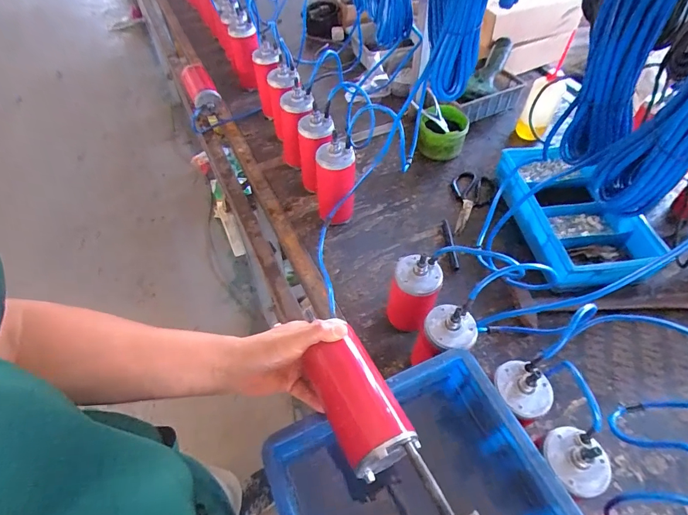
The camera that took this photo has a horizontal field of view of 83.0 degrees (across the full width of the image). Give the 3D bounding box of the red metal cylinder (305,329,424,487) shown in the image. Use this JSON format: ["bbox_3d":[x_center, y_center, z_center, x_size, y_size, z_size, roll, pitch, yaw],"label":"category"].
[{"bbox_3d":[0.016,0.166,0.450,0.074,0.087,0.149,-24,57,-15],"label":"red metal cylinder"}]

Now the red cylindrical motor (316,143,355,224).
[{"bbox_3d":[-0.019,-0.146,0.804,0.080,0.183,0.066,-4,53,-3],"label":"red cylindrical motor"}]

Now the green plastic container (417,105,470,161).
[{"bbox_3d":[0.248,-0.311,0.978,0.115,0.087,0.114,13,54,10],"label":"green plastic container"}]

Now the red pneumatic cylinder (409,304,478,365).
[{"bbox_3d":[0.151,0.124,0.593,0.077,0.142,0.070,-13,54,-10],"label":"red pneumatic cylinder"}]

